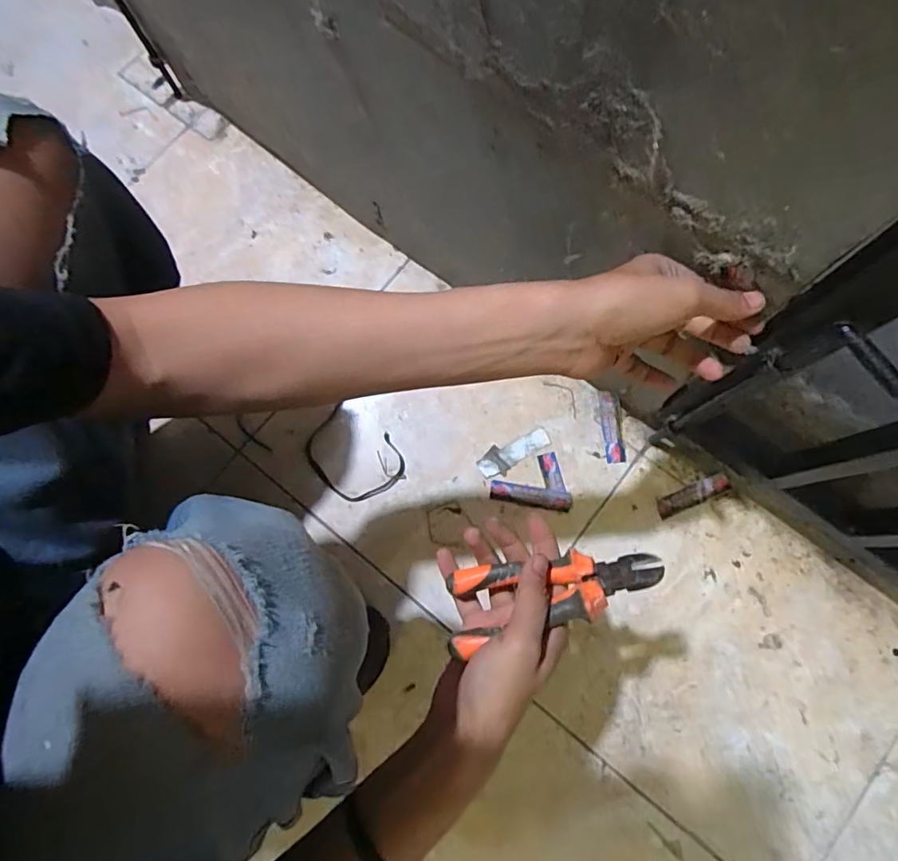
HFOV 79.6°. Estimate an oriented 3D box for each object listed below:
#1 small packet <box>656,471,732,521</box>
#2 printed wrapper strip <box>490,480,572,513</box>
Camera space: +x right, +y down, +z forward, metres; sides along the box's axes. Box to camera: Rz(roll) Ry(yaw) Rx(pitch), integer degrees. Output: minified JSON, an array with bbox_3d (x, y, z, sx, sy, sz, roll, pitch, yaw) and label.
[{"bbox_3d":[0.299,0.079,0.659,0.093,0.004,0.025,-23,77,-4],"label":"small packet"},{"bbox_3d":[0.101,0.081,0.665,0.098,0.007,0.025,9,77,3],"label":"printed wrapper strip"}]

